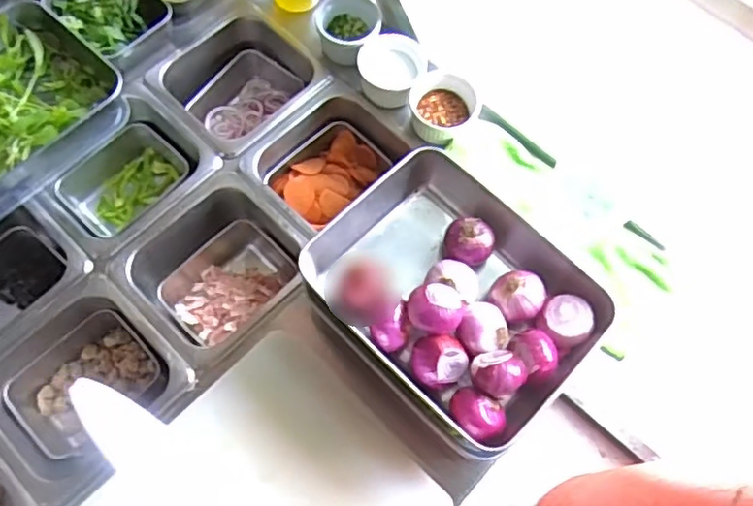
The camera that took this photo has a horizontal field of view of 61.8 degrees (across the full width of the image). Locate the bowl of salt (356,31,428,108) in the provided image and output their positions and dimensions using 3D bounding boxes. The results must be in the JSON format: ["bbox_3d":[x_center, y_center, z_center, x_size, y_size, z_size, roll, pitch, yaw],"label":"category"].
[{"bbox_3d":[0.017,-0.220,0.746,0.077,0.048,0.077,4,74,-13],"label":"bowl of salt"}]

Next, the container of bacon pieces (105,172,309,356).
[{"bbox_3d":[-0.173,0.027,0.709,0.159,0.099,0.172,43,72,13],"label":"container of bacon pieces"}]

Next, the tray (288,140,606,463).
[{"bbox_3d":[0.072,0.042,0.609,0.253,0.093,0.213,42,72,13],"label":"tray"}]

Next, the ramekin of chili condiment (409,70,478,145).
[{"bbox_3d":[0.075,-0.170,0.738,0.074,0.036,0.076,1,68,-3],"label":"ramekin of chili condiment"}]

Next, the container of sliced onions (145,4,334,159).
[{"bbox_3d":[-0.169,-0.198,0.798,0.167,0.087,0.175,43,72,13],"label":"container of sliced onions"}]

